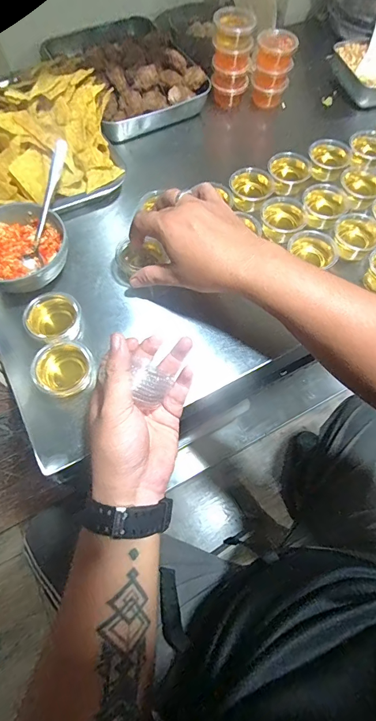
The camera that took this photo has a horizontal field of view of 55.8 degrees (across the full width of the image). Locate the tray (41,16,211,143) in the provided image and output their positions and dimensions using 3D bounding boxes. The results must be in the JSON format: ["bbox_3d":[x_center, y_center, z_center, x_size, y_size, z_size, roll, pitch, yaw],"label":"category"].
[{"bbox_3d":[-0.105,-0.484,0.580,0.197,0.050,0.285,-29,69,-13],"label":"tray"}]

